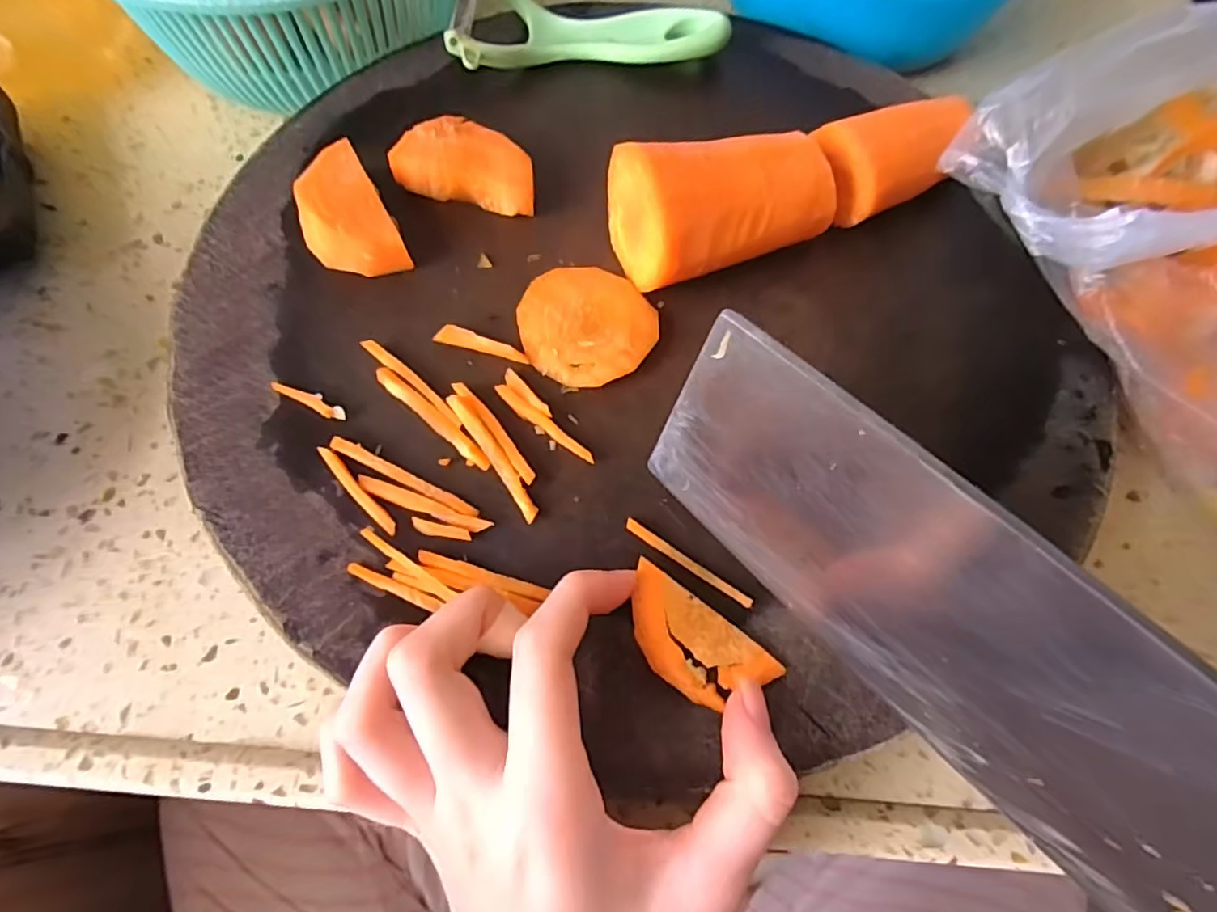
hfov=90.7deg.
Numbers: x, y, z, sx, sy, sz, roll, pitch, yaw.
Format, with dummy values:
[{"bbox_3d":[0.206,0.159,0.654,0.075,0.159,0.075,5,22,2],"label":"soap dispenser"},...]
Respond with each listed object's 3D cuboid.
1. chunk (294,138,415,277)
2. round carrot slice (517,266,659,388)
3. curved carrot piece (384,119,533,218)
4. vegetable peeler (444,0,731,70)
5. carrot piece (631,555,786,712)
[{"bbox_3d":[-0.098,-0.089,0.223,0.030,0.020,0.054,-27,68,-14],"label":"chunk"},{"bbox_3d":[-0.008,-0.047,0.215,0.046,0.005,0.048,1,64,-2],"label":"round carrot slice"},{"bbox_3d":[-0.054,-0.115,0.237,0.052,0.021,0.028,11,64,3],"label":"curved carrot piece"},{"bbox_3d":[-0.009,-0.199,0.275,0.120,0.028,0.061,-5,64,-5],"label":"vegetable peeler"},{"bbox_3d":[0.024,0.053,0.168,0.047,0.008,0.023,33,67,13],"label":"carrot piece"}]

